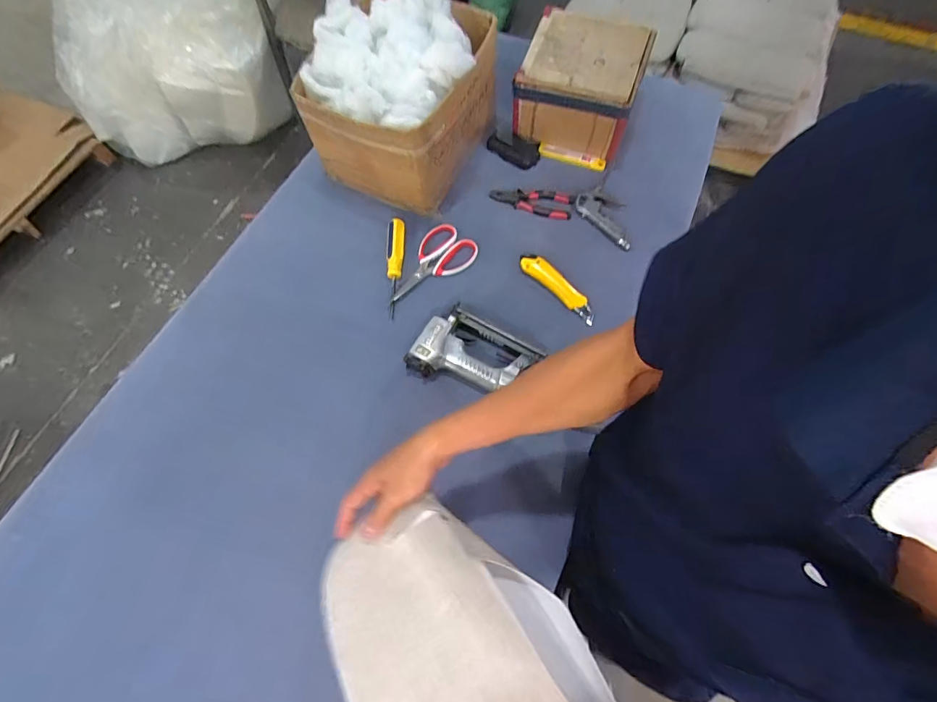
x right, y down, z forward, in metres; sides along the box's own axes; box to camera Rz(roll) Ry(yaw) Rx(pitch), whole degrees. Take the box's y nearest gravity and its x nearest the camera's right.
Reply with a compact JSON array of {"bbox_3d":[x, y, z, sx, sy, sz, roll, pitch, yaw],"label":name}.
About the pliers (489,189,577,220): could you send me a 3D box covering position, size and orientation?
[{"bbox_3d":[0.119,-0.279,0.822,0.154,0.013,0.058,8,68,6],"label":"pliers"}]

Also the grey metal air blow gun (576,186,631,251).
[{"bbox_3d":[0.258,-0.245,0.799,0.074,0.021,0.134,-38,71,-12],"label":"grey metal air blow gun"}]

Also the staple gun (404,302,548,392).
[{"bbox_3d":[0.005,0.011,0.699,0.174,0.041,0.135,31,72,14],"label":"staple gun"}]

